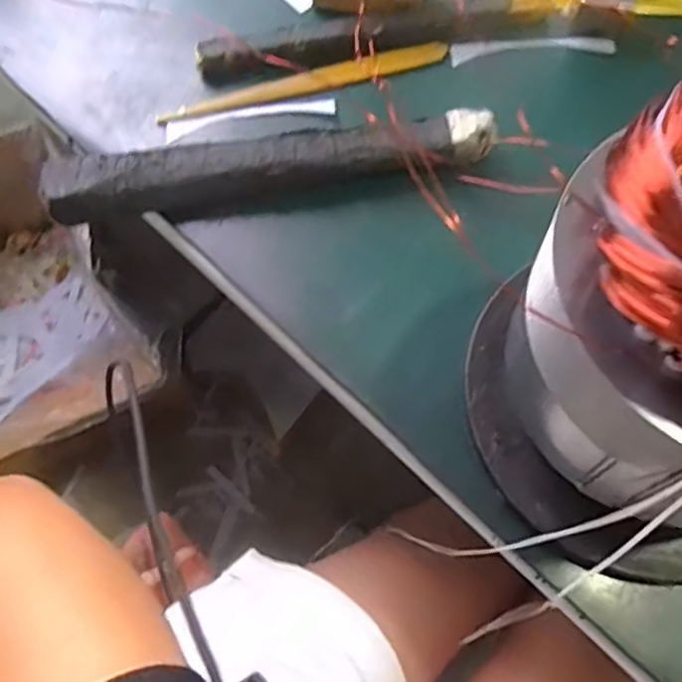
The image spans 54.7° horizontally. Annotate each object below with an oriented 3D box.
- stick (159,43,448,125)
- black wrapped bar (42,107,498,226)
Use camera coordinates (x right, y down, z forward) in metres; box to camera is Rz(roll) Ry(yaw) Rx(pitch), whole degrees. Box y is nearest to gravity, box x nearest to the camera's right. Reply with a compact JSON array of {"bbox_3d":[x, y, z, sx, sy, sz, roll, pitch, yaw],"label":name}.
[{"bbox_3d":[-0.026,-0.192,0.487,0.213,0.008,0.016,-14,66,-5],"label":"stick"},{"bbox_3d":[-0.044,-0.116,0.441,0.287,0.030,0.035,-7,66,-2],"label":"black wrapped bar"}]

